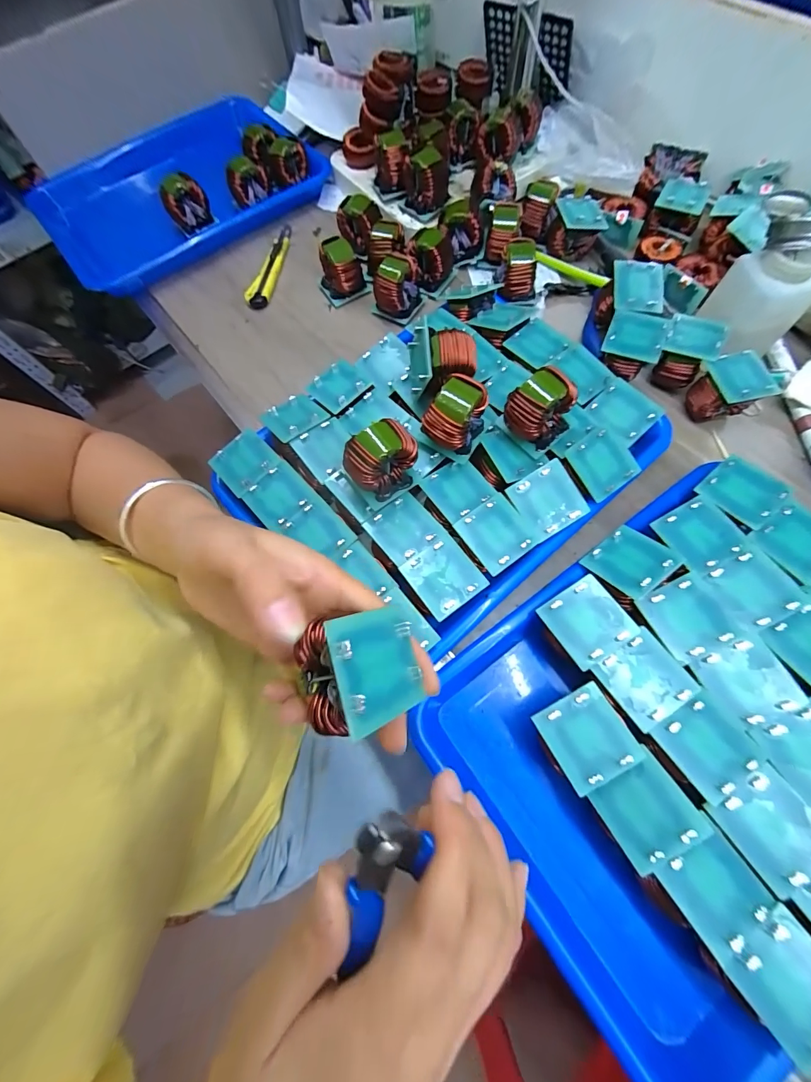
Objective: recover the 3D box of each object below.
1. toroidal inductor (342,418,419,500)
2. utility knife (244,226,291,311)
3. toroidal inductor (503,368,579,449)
[{"bbox_3d":[-0.017,-0.055,0.275,0.048,0.050,0.034,-39,72,-12],"label":"toroidal inductor"},{"bbox_3d":[-0.162,-0.331,0.458,0.026,0.013,0.138,5,70,6],"label":"utility knife"},{"bbox_3d":[0.098,-0.096,0.284,0.043,0.043,0.039,-38,72,-12],"label":"toroidal inductor"}]

